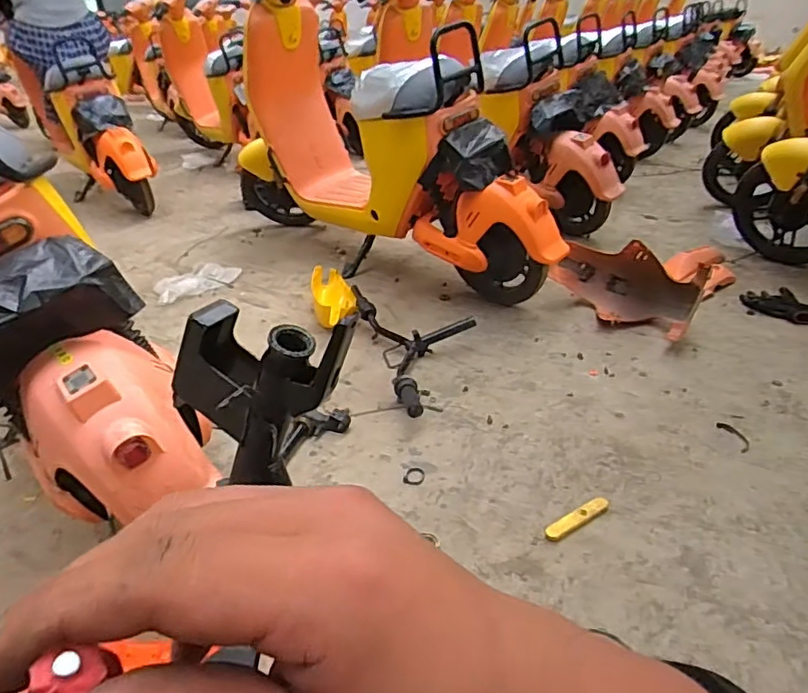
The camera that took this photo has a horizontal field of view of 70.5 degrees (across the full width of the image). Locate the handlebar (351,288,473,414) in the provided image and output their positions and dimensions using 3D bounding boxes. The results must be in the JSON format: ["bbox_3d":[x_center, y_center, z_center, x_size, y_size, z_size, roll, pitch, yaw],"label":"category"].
[{"bbox_3d":[0.045,-0.020,1.516,0.258,0.094,0.613,-11,32,-14],"label":"handlebar"}]

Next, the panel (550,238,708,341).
[{"bbox_3d":[0.618,-0.172,1.617,0.160,0.197,0.434,-26,37,-33],"label":"panel"}]

